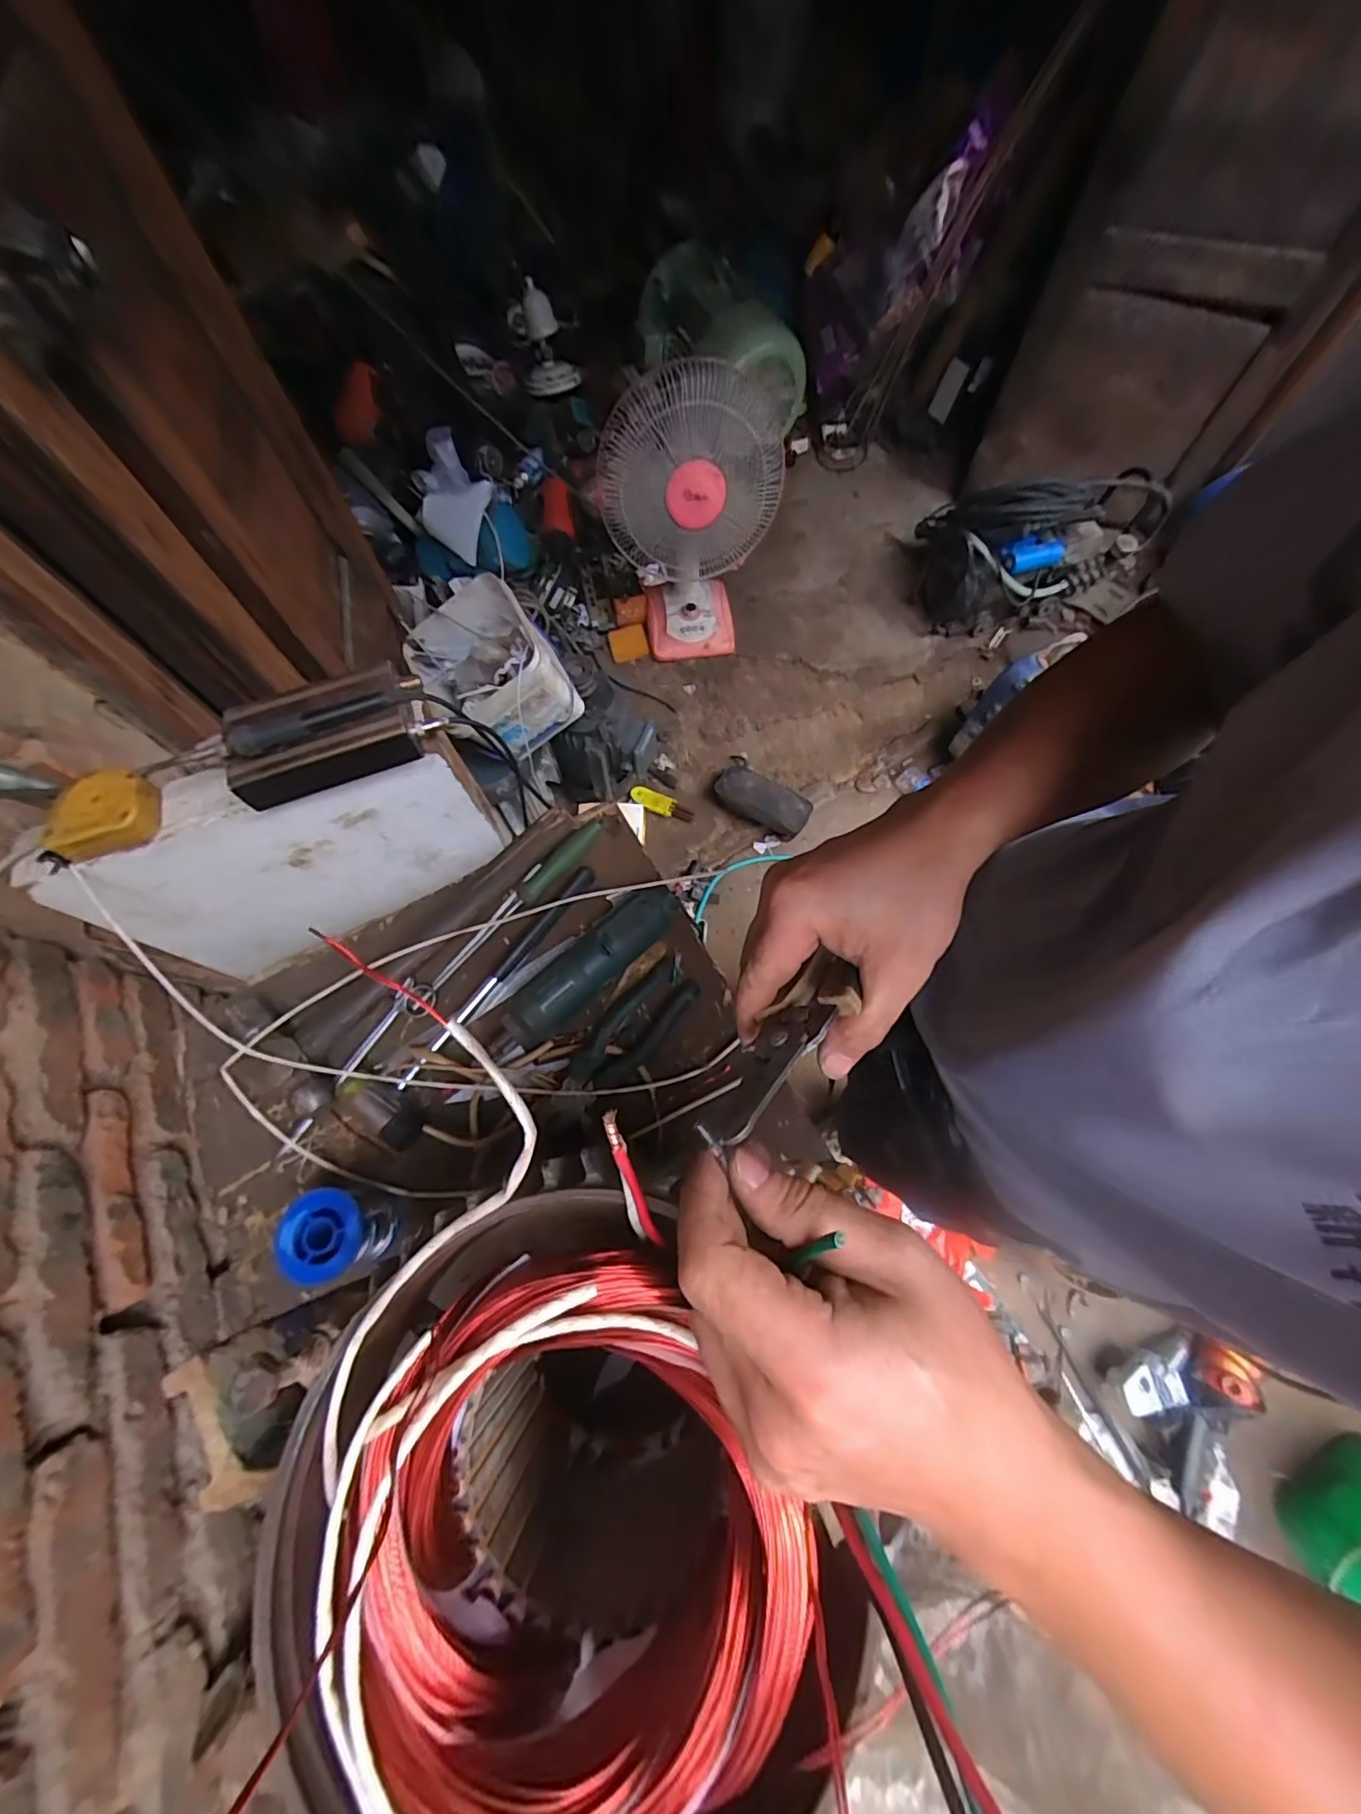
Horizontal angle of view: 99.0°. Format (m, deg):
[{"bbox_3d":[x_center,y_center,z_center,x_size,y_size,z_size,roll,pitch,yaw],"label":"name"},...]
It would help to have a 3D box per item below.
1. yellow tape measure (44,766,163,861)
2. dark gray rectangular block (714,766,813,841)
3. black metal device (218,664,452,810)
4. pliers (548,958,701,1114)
[{"bbox_3d":[-0.478,-0.078,0.482,0.071,0.030,0.066,-14,69,-4],"label":"yellow tape measure"},{"bbox_3d":[0.207,-0.275,1.470,0.248,0.073,0.135,30,72,13],"label":"dark gray rectangular block"},{"bbox_3d":[-0.294,-0.152,0.490,0.165,0.050,0.083,-20,69,-6],"label":"black metal device"},{"bbox_3d":[-0.050,0.119,0.521,0.047,0.026,0.159,38,74,15],"label":"pliers"}]

